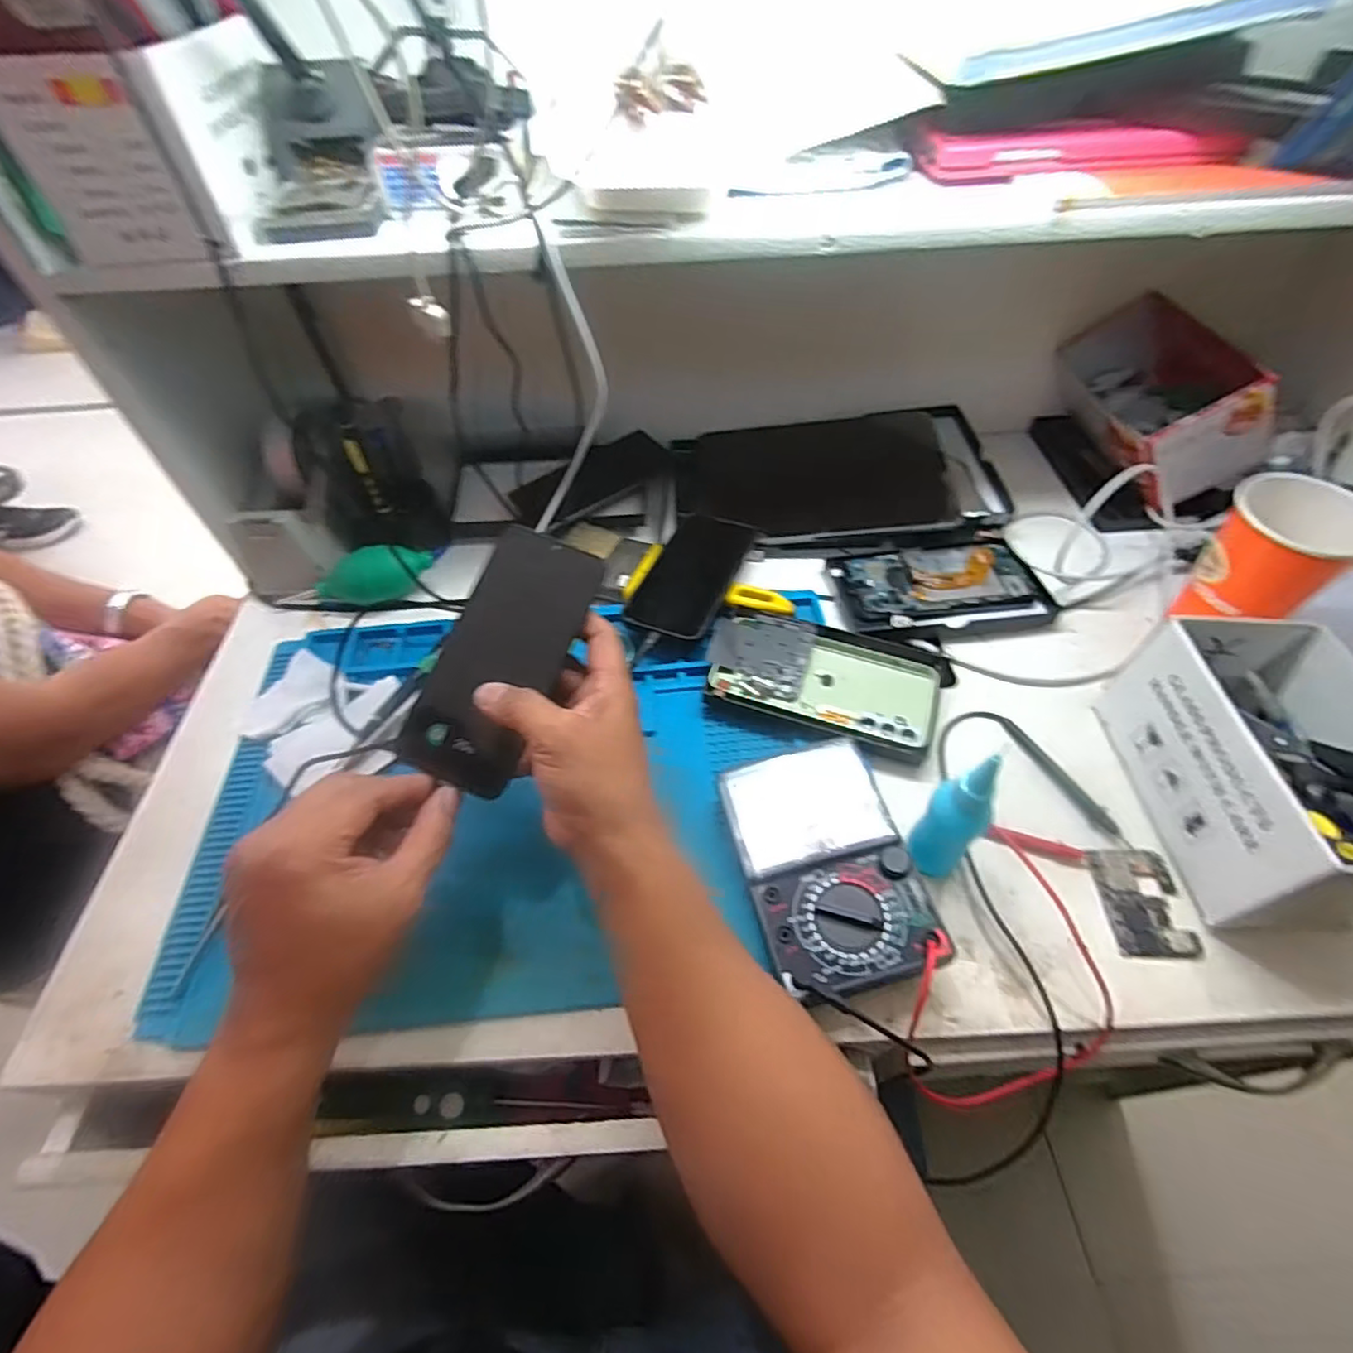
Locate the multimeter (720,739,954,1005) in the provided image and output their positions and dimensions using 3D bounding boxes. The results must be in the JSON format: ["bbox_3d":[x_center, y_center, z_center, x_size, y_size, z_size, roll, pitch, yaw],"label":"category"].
[{"bbox_3d":[0.090,0.120,0.407,0.101,0.040,0.150,-12,53,-6],"label":"multimeter"}]

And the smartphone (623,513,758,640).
[{"bbox_3d":[0.013,-0.091,0.562,0.076,0.008,0.141,15,56,19],"label":"smartphone"}]

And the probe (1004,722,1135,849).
[{"bbox_3d":[0.275,0.073,0.459,0.012,0.018,0.115,-22,55,-14],"label":"probe"}]

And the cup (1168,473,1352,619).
[{"bbox_3d":[0.438,-0.087,0.480,0.081,0.104,0.082,-34,58,-21],"label":"cup"}]

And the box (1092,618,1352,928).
[{"bbox_3d":[0.376,0.056,0.410,0.110,0.092,0.179,-1,52,3],"label":"box"}]

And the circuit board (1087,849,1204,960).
[{"bbox_3d":[0.297,0.143,0.409,0.048,0.005,0.066,0,53,3],"label":"circuit board"}]

